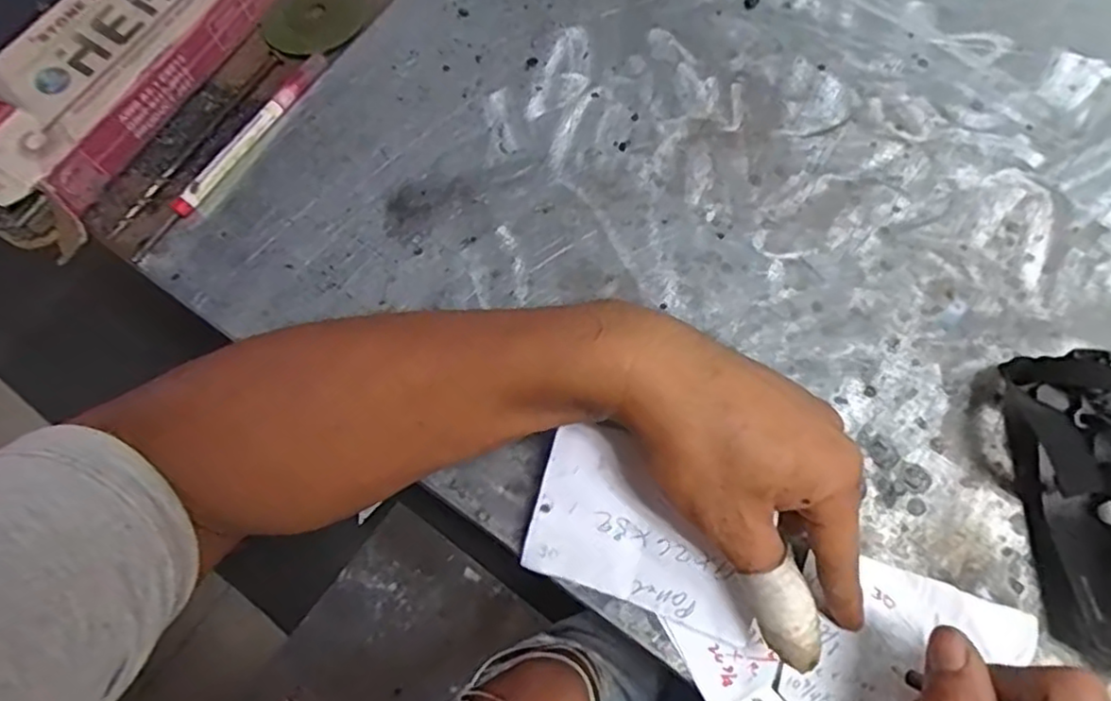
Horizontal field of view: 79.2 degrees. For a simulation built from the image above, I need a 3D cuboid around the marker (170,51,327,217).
[{"bbox_3d":[-0.196,-0.141,0.431,0.015,0.015,0.137,31,72,14],"label":"marker"}]

